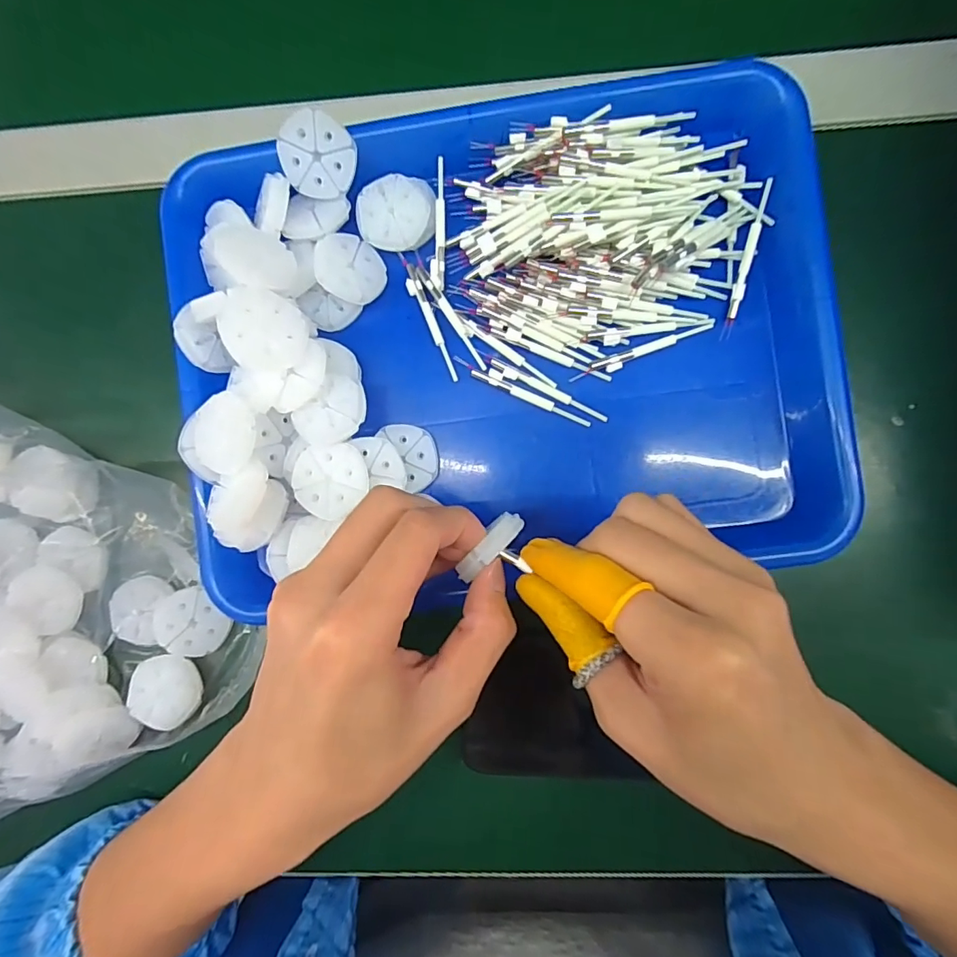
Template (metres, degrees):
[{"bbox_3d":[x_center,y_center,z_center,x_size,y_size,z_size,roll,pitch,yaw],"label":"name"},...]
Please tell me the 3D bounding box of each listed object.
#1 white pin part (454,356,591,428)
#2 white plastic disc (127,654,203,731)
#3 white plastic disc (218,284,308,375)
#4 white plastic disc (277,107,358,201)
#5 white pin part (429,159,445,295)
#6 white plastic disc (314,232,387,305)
[{"bbox_3d":[0.024,-0.047,0.266,0.080,0.004,0.008,26,91,4],"label":"white pin part"},{"bbox_3d":[-0.171,0.116,0.270,0.038,0.010,0.037,0,89,4],"label":"white plastic disc"},{"bbox_3d":[-0.101,-0.071,0.231,0.037,0.008,0.040,3,79,-19],"label":"white plastic disc"},{"bbox_3d":[-0.082,-0.164,0.251,0.037,0.004,0.037,-4,126,-6],"label":"white plastic disc"},{"bbox_3d":[-0.022,-0.137,0.267,0.008,0.005,0.068,1,89,4],"label":"white pin part"},{"bbox_3d":[-0.068,-0.112,0.261,0.037,0.004,0.037,7,74,-28],"label":"white plastic disc"}]

